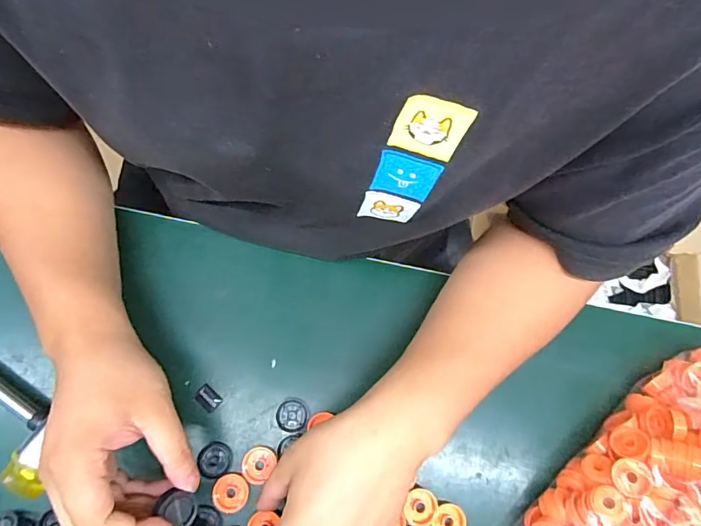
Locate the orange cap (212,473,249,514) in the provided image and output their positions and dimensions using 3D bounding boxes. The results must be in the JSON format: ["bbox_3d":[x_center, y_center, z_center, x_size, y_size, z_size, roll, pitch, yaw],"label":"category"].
[{"bbox_3d":[-0.089,0.170,0.350,0.026,0.006,0.025,1,76,-5],"label":"orange cap"}]

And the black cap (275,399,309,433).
[{"bbox_3d":[-0.046,0.121,0.373,0.025,0.004,0.025,1,72,-2],"label":"black cap"}]

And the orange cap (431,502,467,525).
[{"bbox_3d":[0.075,0.196,0.356,0.023,0.007,0.026,17,75,-1],"label":"orange cap"}]

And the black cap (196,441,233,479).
[{"bbox_3d":[-0.102,0.149,0.358,0.024,0.004,0.025,1,76,-5],"label":"black cap"}]

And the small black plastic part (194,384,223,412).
[{"bbox_3d":[-0.112,0.107,0.372,0.019,0.004,0.015,39,76,5],"label":"small black plastic part"}]

